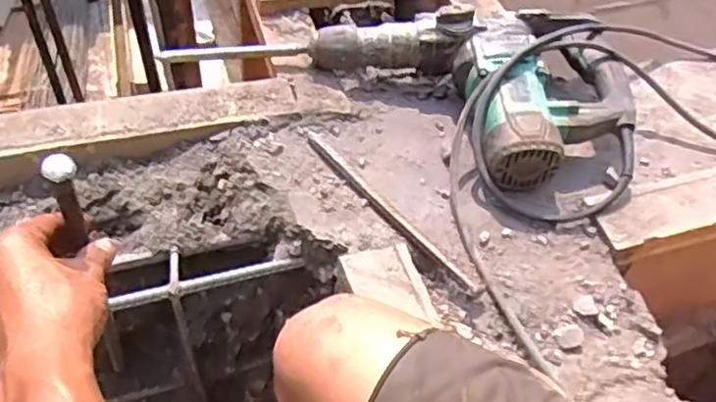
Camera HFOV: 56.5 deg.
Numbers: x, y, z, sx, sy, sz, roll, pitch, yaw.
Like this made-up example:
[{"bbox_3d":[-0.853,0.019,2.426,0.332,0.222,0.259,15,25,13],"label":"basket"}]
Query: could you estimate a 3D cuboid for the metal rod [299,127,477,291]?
[{"bbox_3d":[0.025,0.000,0.703,0.014,0.010,0.273,-30,58,-27],"label":"metal rod"}]

